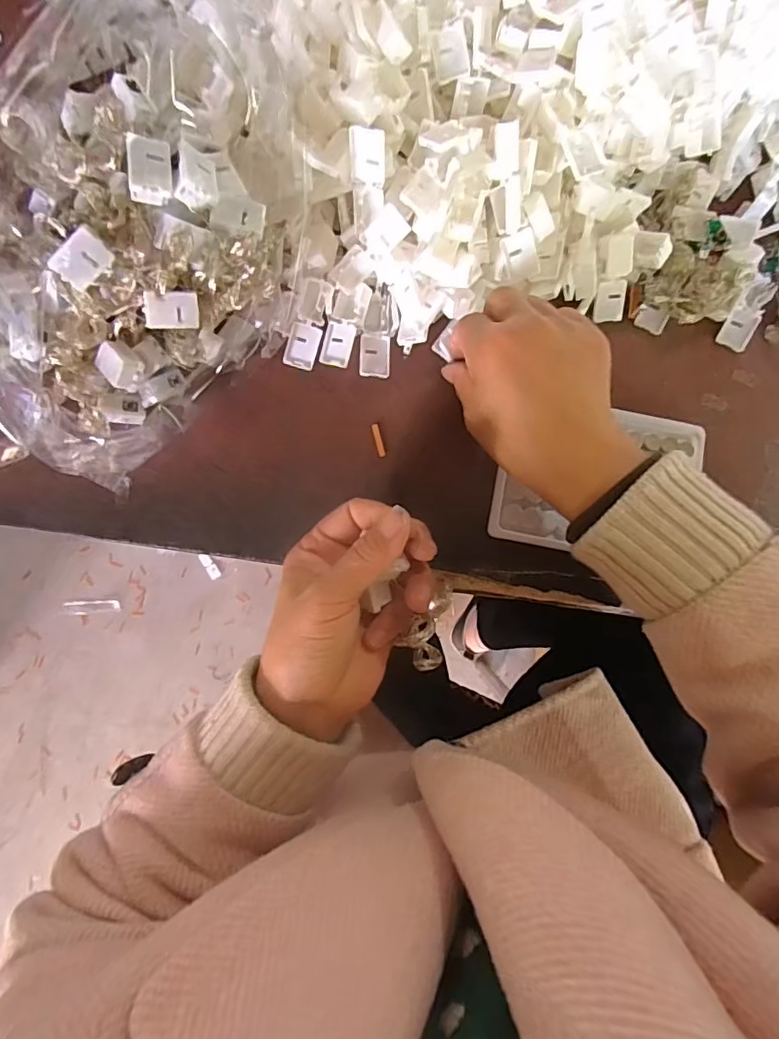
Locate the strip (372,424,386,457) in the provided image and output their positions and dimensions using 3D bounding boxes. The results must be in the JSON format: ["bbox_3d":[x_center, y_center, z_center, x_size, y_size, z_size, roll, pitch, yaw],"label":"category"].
[{"bbox_3d":[-0.007,-0.053,0.357,0.005,0.004,0.022,-13,86,-4],"label":"strip"}]

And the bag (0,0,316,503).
[{"bbox_3d":[-0.157,-0.156,0.308,0.202,0.102,0.273,21,84,0],"label":"bag"}]

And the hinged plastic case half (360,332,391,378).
[{"bbox_3d":[-0.009,-0.108,0.357,0.020,0.006,0.028,2,85,-2],"label":"hinged plastic case half"}]

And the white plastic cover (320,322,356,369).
[{"bbox_3d":[-0.033,-0.114,0.352,0.019,0.004,0.027,17,94,11],"label":"white plastic cover"}]

